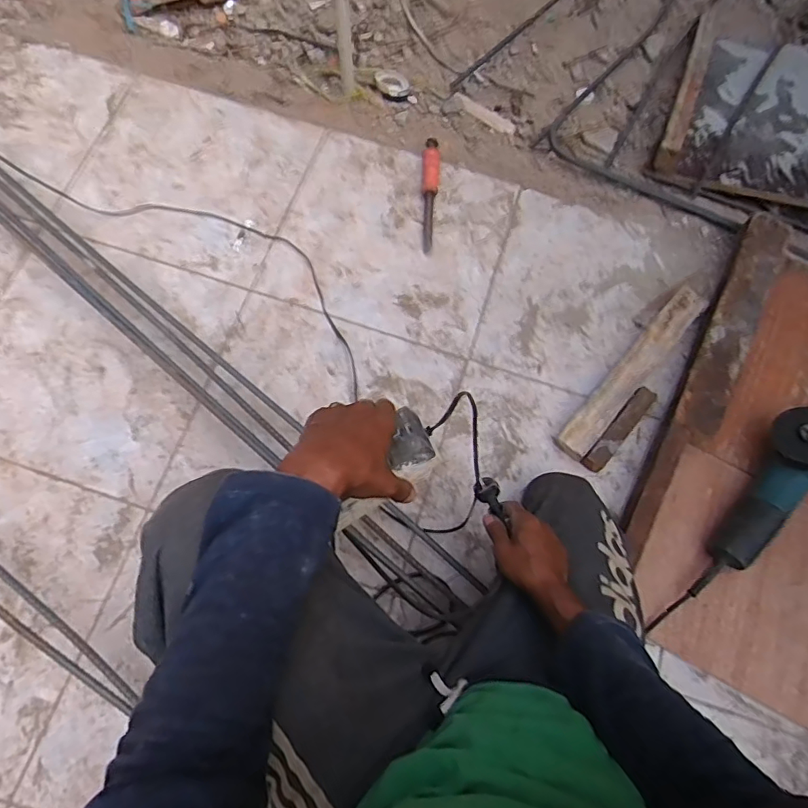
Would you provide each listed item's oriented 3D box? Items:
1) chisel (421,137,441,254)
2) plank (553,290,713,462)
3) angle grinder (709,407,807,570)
[{"bbox_3d":[0.049,-0.387,0.967,0.035,0.032,0.232,3,73,-1],"label":"chisel"},{"bbox_3d":[0.381,-0.063,0.847,0.053,0.034,0.372,41,76,10],"label":"plank"},{"bbox_3d":[0.544,0.121,0.750,0.075,0.094,0.270,36,75,8],"label":"angle grinder"}]

